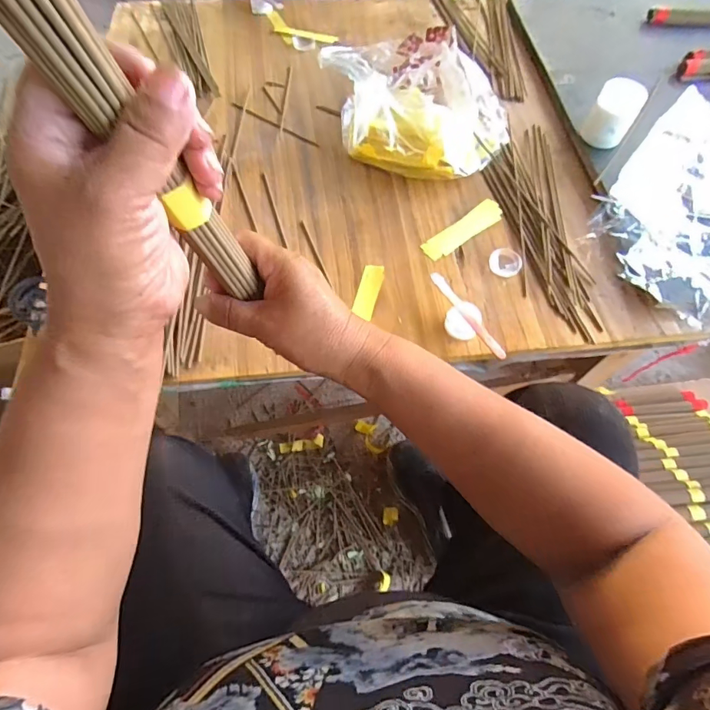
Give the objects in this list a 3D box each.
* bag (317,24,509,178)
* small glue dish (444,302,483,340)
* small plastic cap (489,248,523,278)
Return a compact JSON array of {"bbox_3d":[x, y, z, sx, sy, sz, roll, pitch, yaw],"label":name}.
[{"bbox_3d":[0.094,-0.367,0.613,0.240,0.083,0.271,-15,64,-9],"label":"bag"},{"bbox_3d":[0.120,-0.037,0.477,0.034,0.030,0.031,1,63,-2],"label":"small glue dish"},{"bbox_3d":[0.186,-0.115,0.527,0.039,0.007,0.038,1,63,-2],"label":"small plastic cap"}]

